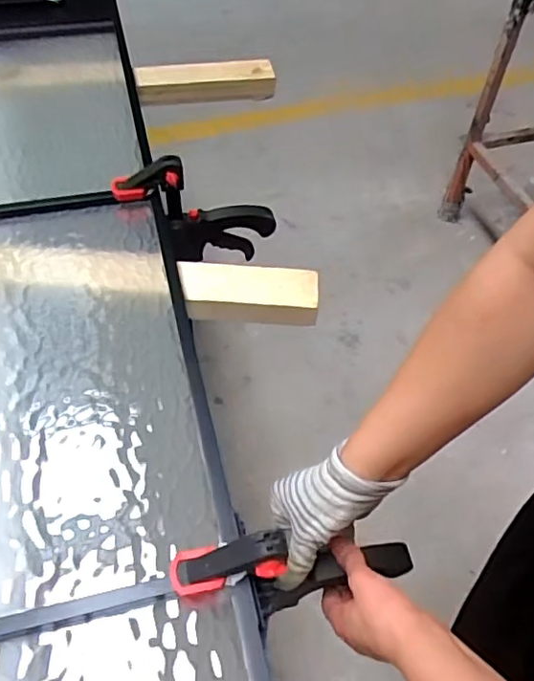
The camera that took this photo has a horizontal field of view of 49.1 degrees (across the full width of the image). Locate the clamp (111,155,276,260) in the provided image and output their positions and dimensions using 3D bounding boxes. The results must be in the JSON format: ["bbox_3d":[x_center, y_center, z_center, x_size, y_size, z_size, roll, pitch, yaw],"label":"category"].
[{"bbox_3d":[-0.086,-0.163,0.746,0.192,0.159,0.029,-7,53,-7],"label":"clamp"}]

